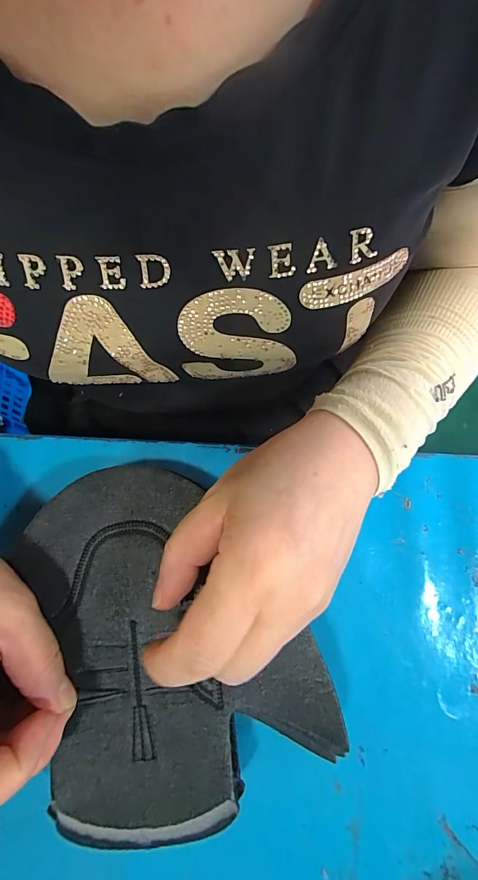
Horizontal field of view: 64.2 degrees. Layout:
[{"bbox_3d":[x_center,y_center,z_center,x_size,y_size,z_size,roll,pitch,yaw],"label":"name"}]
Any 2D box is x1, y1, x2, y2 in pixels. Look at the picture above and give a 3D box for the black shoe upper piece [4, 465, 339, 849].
[{"bbox_3d":[-0.039,0.101,0.208,0.145,0.008,0.182,-16,75,-2],"label":"black shoe upper piece"}]

